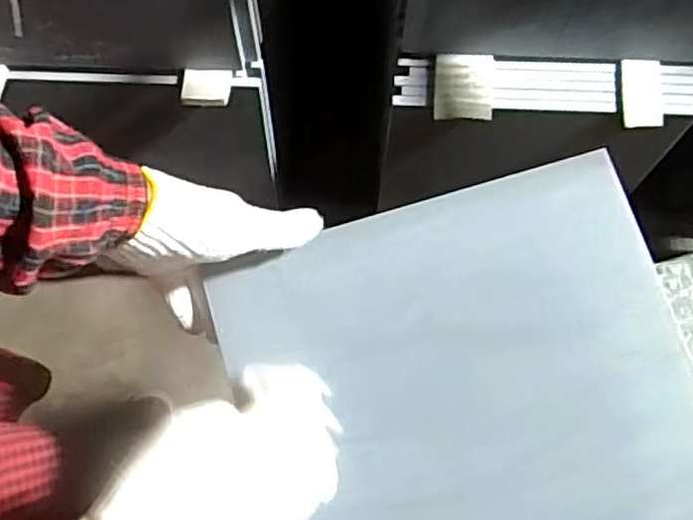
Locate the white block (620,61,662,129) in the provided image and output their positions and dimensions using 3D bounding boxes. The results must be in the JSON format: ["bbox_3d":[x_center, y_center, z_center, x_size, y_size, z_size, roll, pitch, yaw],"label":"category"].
[{"bbox_3d":[0.293,-0.163,0.668,0.040,0.008,0.069,3,77,0],"label":"white block"}]

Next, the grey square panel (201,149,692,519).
[{"bbox_3d":[0.090,0.106,0.451,0.299,0.014,0.302,-17,78,-4],"label":"grey square panel"}]

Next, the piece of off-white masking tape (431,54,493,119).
[{"bbox_3d":[0.115,-0.170,0.663,0.059,0.011,0.067,3,77,0],"label":"piece of off-white masking tape"}]

